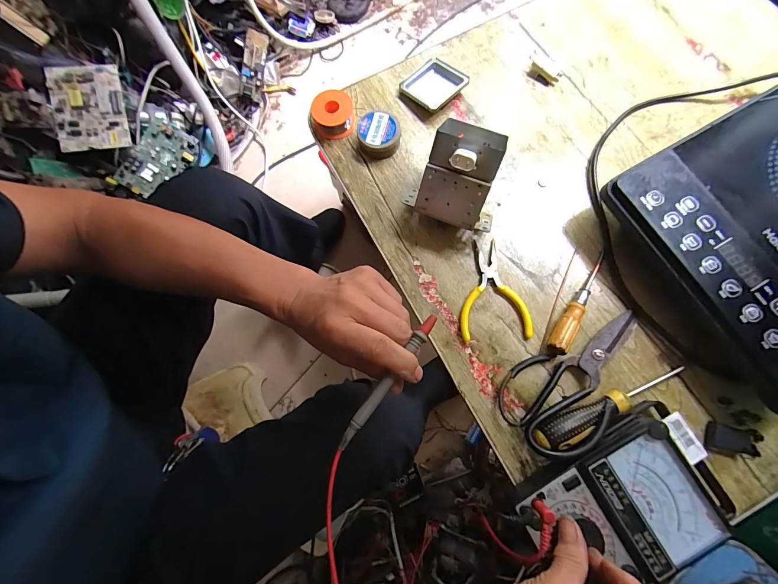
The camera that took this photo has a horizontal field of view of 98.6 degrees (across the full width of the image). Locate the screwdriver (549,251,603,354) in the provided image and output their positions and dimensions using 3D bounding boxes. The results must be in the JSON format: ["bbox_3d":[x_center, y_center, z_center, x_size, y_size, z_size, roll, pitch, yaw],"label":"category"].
[{"bbox_3d":[0.218,0.011,0.381,0.020,0.022,0.134,33,80,8],"label":"screwdriver"}]

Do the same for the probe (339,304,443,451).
[{"bbox_3d":[0.002,0.068,0.271,0.011,0.006,0.133,36,77,8],"label":"probe"}]

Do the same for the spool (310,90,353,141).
[{"bbox_3d":[-0.074,-0.234,0.440,0.051,0.030,0.052,0,77,1],"label":"spool"}]

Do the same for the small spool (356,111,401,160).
[{"bbox_3d":[-0.012,-0.202,0.431,0.052,0.031,0.050,0,77,1],"label":"small spool"}]

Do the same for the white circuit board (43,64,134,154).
[{"bbox_3d":[-0.711,-0.436,0.793,0.148,0.016,0.191,-9,93,-12],"label":"white circuit board"}]

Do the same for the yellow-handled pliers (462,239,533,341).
[{"bbox_3d":[0.119,-0.003,0.394,0.079,0.009,0.117,-6,77,0],"label":"yellow-handled pliers"}]

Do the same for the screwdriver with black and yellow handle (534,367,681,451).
[{"bbox_3d":[0.231,0.120,0.353,0.175,0.031,0.027,-20,78,-4],"label":"screwdriver with black and yellow handle"}]

